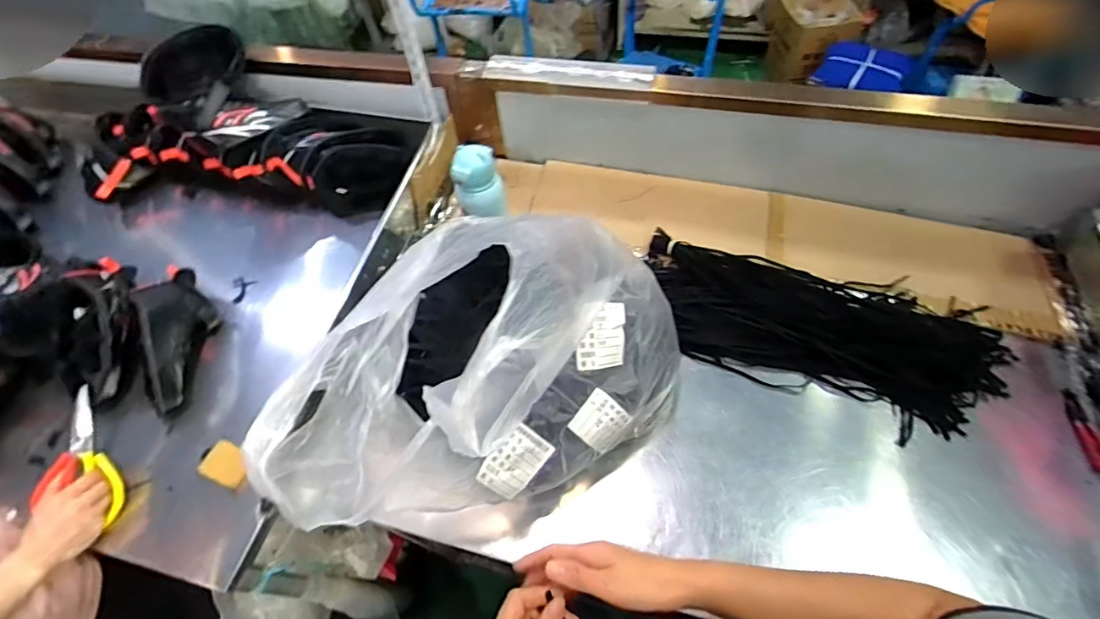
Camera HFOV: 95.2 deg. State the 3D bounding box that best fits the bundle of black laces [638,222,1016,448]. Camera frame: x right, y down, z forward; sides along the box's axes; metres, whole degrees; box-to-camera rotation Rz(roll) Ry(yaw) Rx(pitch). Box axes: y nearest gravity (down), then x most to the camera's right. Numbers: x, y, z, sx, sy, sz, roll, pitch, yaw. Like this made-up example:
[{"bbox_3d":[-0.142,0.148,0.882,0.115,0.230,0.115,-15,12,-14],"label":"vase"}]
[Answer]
[{"bbox_3d":[0.410,0.028,0.768,0.517,0.037,0.238,14,60,13],"label":"bundle of black laces"}]

